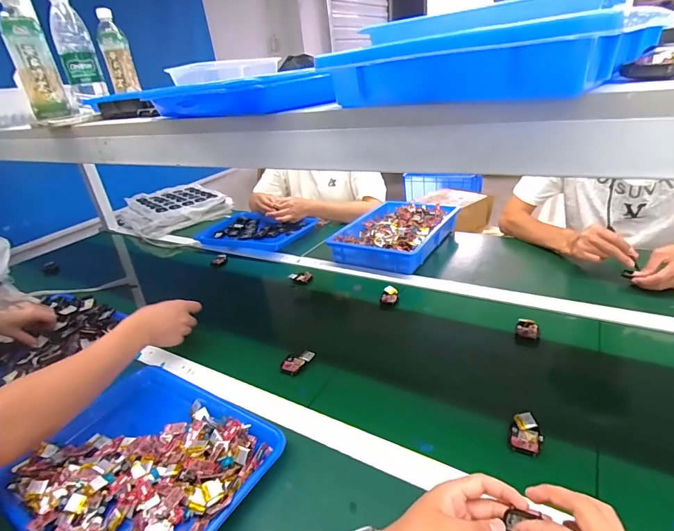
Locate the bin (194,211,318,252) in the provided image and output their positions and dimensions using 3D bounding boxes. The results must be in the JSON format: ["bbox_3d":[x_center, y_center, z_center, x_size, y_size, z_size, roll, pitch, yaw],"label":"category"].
[{"bbox_3d":[-0.247,-0.108,1.195,0.329,0.035,0.217,7,30,26],"label":"bin"}]

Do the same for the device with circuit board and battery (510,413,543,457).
[{"bbox_3d":[0.245,0.218,0.503,0.034,0.022,0.052,7,30,26],"label":"device with circuit board and battery"}]

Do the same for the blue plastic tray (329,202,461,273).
[{"bbox_3d":[0.161,-0.088,1.084,0.263,0.073,0.352,10,32,31],"label":"blue plastic tray"}]

